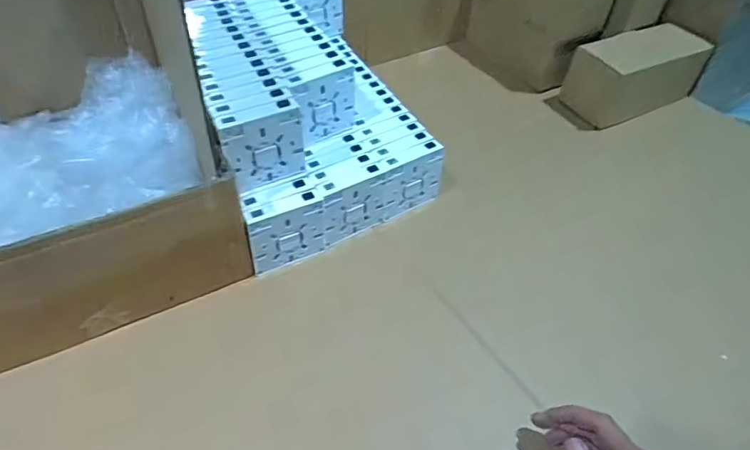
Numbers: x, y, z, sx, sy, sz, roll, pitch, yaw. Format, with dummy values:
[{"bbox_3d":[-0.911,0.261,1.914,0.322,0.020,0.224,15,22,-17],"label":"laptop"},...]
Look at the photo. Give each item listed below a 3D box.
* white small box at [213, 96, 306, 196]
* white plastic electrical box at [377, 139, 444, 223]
[{"bbox_3d":[-0.117,-0.080,0.537,0.083,0.090,0.023,-25,50,-22],"label":"white small box"},{"bbox_3d":[0.042,-0.053,0.637,0.086,0.084,0.023,-25,51,-23],"label":"white plastic electrical box"}]

